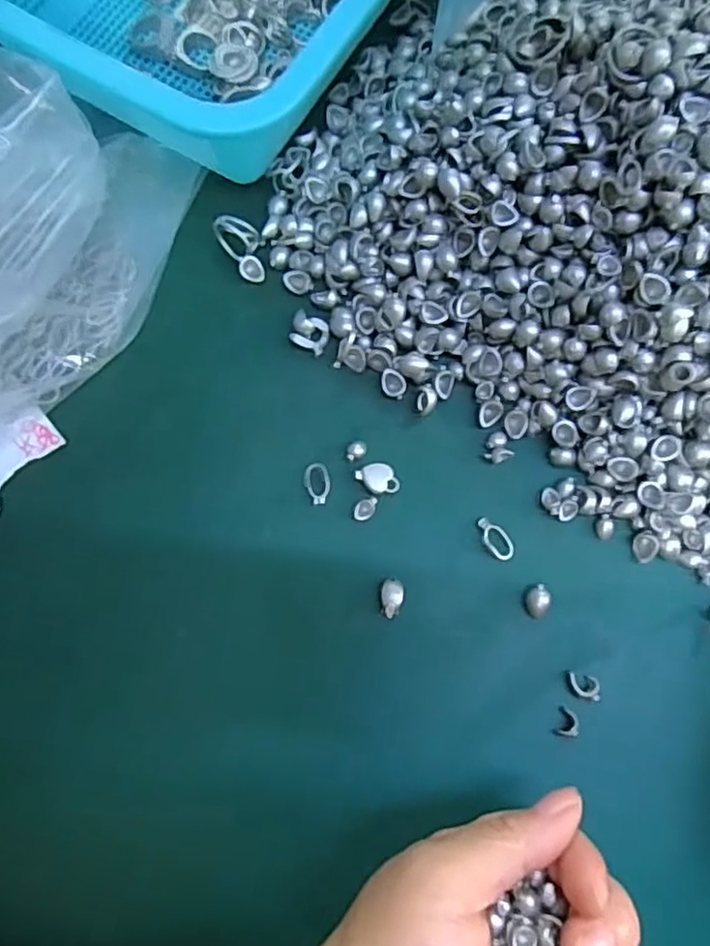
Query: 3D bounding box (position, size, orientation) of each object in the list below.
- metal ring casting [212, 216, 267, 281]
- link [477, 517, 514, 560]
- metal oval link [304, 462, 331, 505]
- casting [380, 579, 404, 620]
[{"bbox_3d":[-0.050,-0.101,0.288,0.018,0.017,0.027,-22,80,-4],"label":"metal ring casting"},{"bbox_3d":[0.059,0.028,0.269,0.010,0.004,0.020,-40,82,-7],"label":"link"},{"bbox_3d":[-0.016,0.004,0.273,0.011,0.004,0.018,-11,80,-3],"label":"metal oval link"},{"bbox_3d":[0.015,0.052,0.264,0.009,0.006,0.016,9,80,1],"label":"casting"}]

